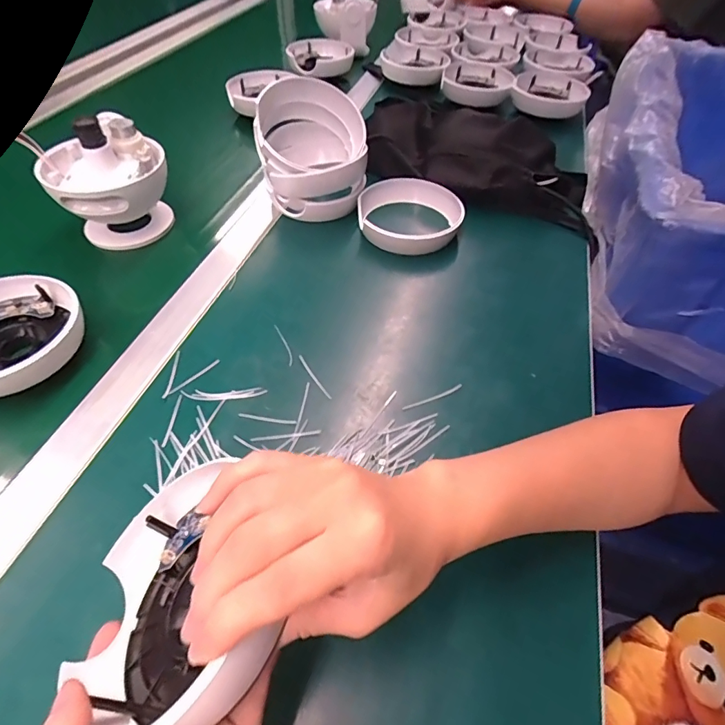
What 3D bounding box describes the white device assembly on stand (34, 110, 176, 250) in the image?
[{"bbox_3d":[-0.253,-0.179,0.458,0.099,0.098,0.090,-13,52,-12],"label":"white device assembly on stand"}]

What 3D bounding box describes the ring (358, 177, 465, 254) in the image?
[{"bbox_3d":[0.052,-0.162,0.494,0.115,0.032,0.115,1,50,-1],"label":"ring"}]

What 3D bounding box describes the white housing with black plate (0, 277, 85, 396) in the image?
[{"bbox_3d":[-0.296,-0.023,0.363,0.094,0.039,0.114,18,52,13],"label":"white housing with black plate"}]

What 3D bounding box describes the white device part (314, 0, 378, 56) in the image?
[{"bbox_3d":[-0.031,-0.638,0.822,0.110,0.079,0.075,-1,50,-3],"label":"white device part"}]

